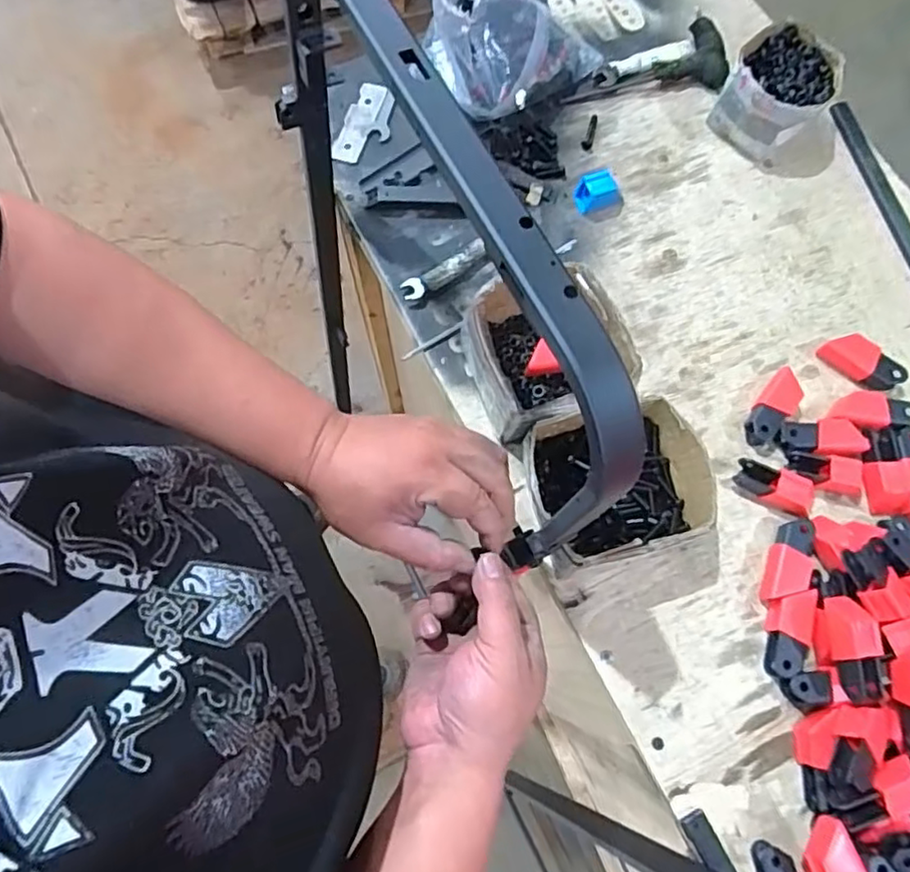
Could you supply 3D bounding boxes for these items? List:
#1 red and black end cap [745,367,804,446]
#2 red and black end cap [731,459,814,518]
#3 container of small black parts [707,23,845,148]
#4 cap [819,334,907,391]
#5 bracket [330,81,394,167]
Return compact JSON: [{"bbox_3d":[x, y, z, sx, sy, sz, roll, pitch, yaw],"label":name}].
[{"bbox_3d":[0.338,-0.030,0.692,0.037,0.023,0.089,39,75,10],"label":"red and black end cap"},{"bbox_3d":[0.329,0.053,0.668,0.077,0.028,0.035,21,73,5],"label":"red and black end cap"},{"bbox_3d":[0.390,-0.416,0.790,0.117,0.078,0.137,35,74,9],"label":"container of small black parts"},{"bbox_3d":[0.443,-0.078,0.709,0.084,0.032,0.036,35,75,9],"label":"cap"},{"bbox_3d":[-0.109,-0.382,0.799,0.057,0.020,0.124,15,72,3],"label":"bracket"}]

